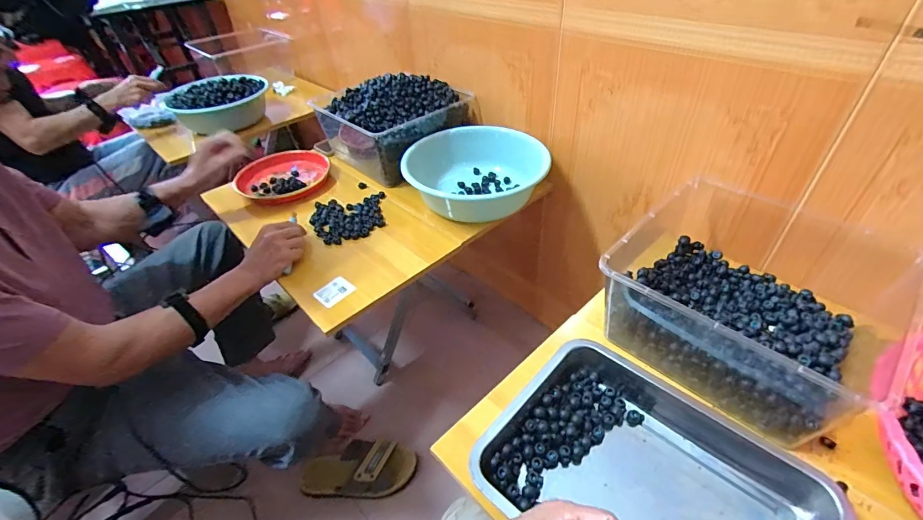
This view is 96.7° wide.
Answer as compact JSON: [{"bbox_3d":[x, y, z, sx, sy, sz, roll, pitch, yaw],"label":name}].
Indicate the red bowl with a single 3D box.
[{"bbox_3d":[-0.442,-0.209,1.024,0.185,0.059,0.182,-3,41,2],"label":"red bowl"}]

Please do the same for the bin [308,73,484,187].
[{"bbox_3d":[-0.163,-0.355,1.045,0.306,0.165,0.340,-33,48,-29],"label":"bin"}]

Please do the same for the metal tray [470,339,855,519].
[{"bbox_3d":[0.206,0.230,0.450,0.319,0.052,0.251,24,49,29],"label":"metal tray"}]

